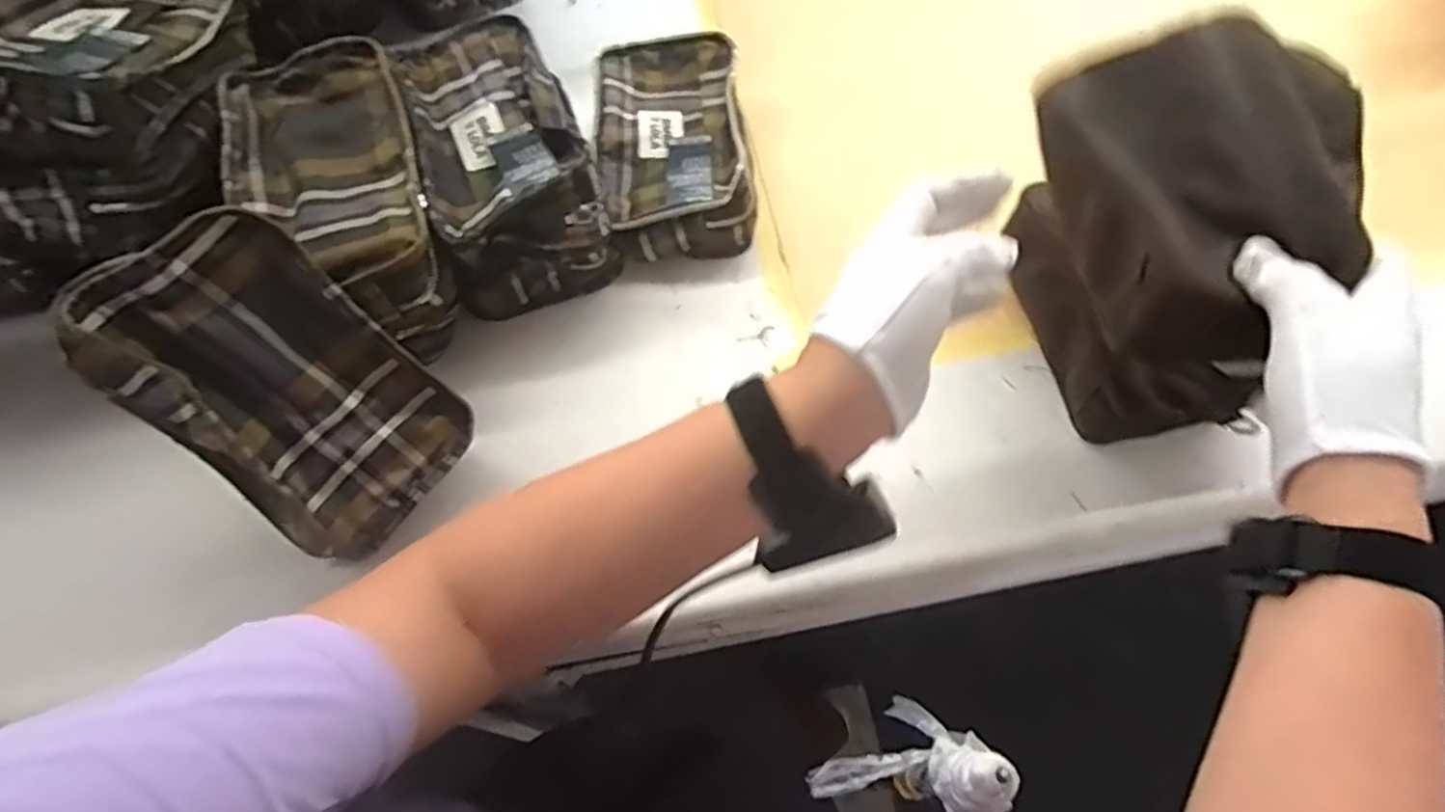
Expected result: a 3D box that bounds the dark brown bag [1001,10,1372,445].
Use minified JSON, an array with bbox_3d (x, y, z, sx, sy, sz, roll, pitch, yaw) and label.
[{"bbox_3d":[0.249,-0.090,0.425,0.122,0.169,0.168,-3,61,0],"label":"dark brown bag"}]

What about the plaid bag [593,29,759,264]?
[{"bbox_3d":[-0.040,-0.212,0.601,0.119,0.056,0.210,-8,61,-3],"label":"plaid bag"}]

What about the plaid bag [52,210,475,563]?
[{"bbox_3d":[-0.249,-0.009,0.419,0.126,0.194,0.056,-50,28,-13],"label":"plaid bag"}]

